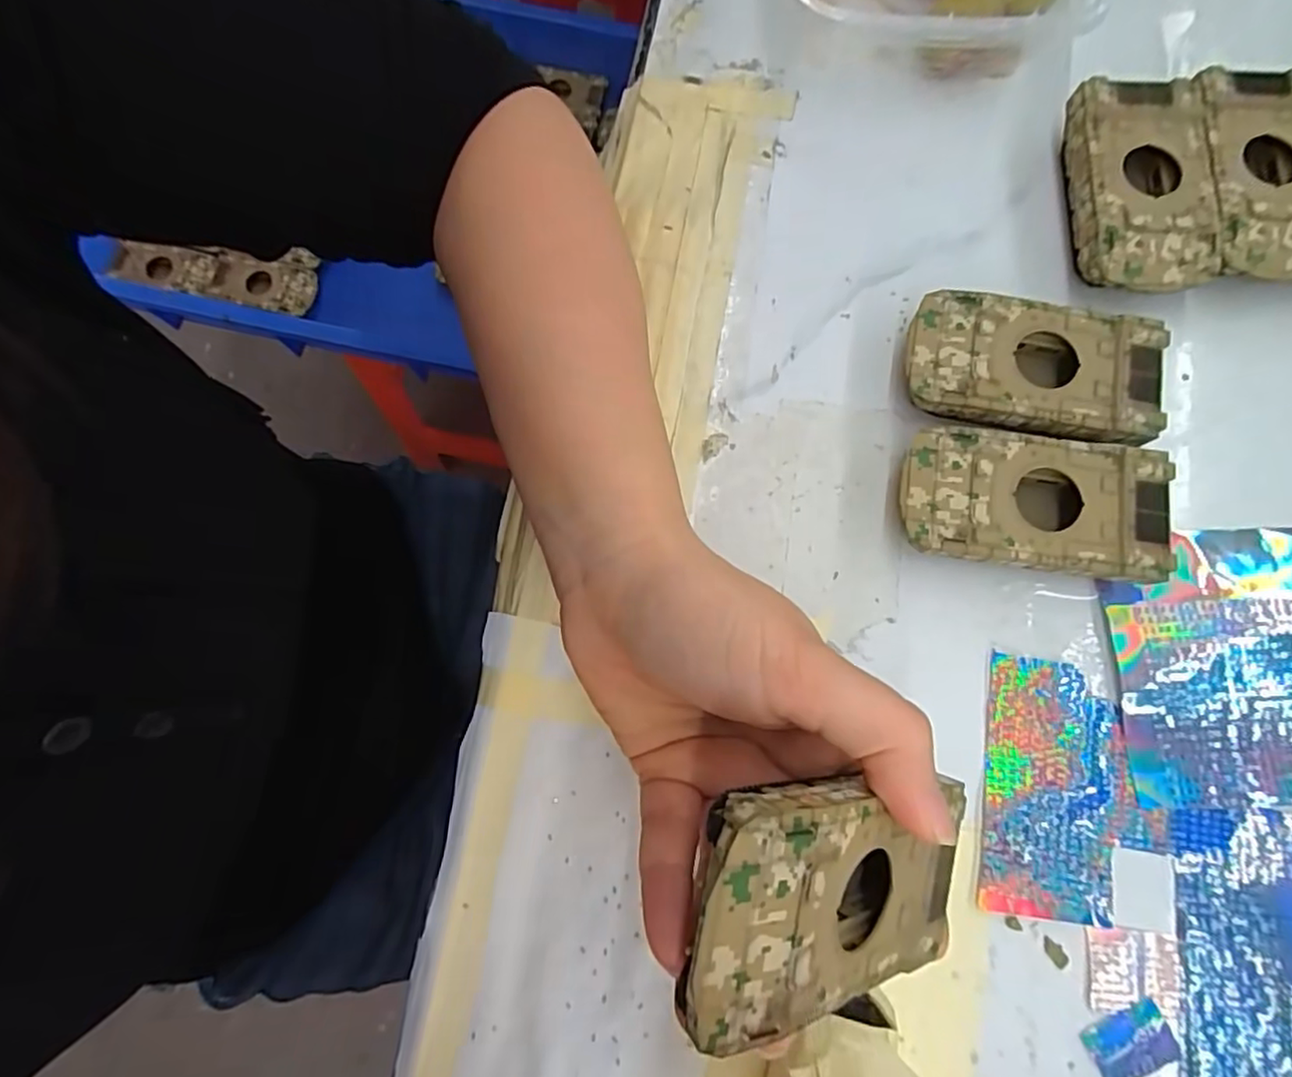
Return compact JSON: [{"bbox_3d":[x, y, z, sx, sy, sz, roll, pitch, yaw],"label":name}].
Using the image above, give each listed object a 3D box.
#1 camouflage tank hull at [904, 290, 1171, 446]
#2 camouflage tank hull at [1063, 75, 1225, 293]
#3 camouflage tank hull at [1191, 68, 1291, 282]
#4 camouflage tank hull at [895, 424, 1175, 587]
[{"bbox_3d":[0.155,-0.067,0.259,0.095,0.026,0.052,11,78,3],"label":"camouflage tank hull"},{"bbox_3d":[0.212,-0.149,0.274,0.053,0.024,0.094,1,78,1],"label":"camouflage tank hull"},{"bbox_3d":[0.267,-0.155,0.274,0.058,0.023,0.094,-2,78,1],"label":"camouflage tank hull"},{"bbox_3d":[0.148,-0.012,0.247,0.096,0.024,0.051,8,78,3],"label":"camouflage tank hull"}]

